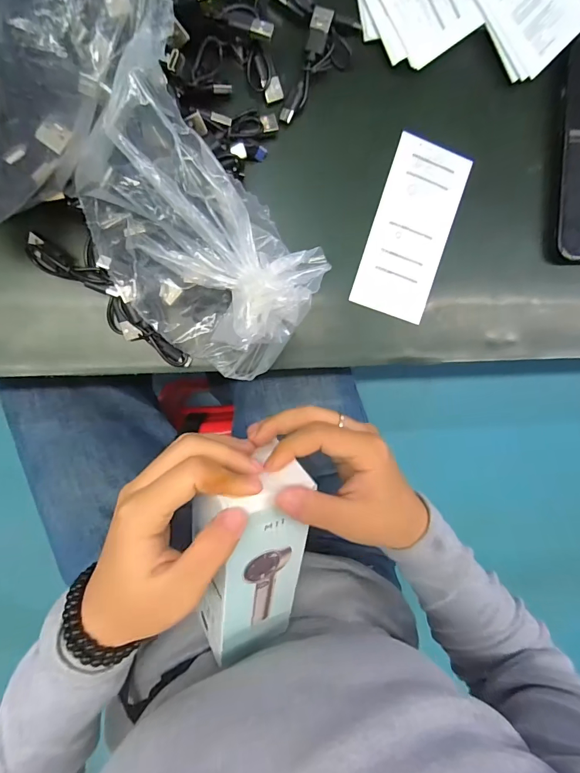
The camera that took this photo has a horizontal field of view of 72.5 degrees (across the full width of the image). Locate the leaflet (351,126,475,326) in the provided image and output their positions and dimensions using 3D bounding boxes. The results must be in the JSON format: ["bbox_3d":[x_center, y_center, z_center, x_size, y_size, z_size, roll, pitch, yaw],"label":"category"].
[{"bbox_3d":[0.086,-0.110,0.280,0.055,0.006,0.119,17,90,-9],"label":"leaflet"}]

